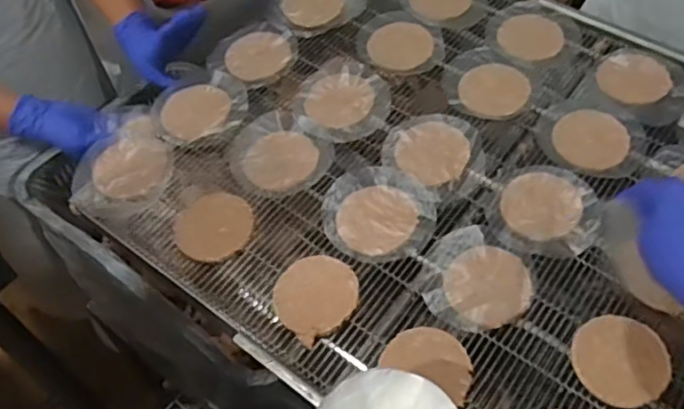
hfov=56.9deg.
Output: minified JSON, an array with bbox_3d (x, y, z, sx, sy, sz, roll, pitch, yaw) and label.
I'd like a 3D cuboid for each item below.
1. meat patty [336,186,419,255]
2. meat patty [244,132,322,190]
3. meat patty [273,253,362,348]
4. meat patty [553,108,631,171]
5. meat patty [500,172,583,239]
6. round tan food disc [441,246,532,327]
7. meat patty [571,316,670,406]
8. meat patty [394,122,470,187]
[{"bbox_3d":[0.036,0.014,0.683,0.086,0.006,0.078,-35,65,-21],"label":"meat patty"},{"bbox_3d":[-0.071,-0.053,0.741,0.084,0.012,0.082,1,58,-1],"label":"meat patty"},{"bbox_3d":[-0.026,0.089,0.631,0.082,0.010,0.081,-30,63,-19],"label":"meat patty"},{"bbox_3d":[0.291,-0.077,0.730,0.084,0.005,0.082,1,58,-1],"label":"meat patty"},{"bbox_3d":[0.215,0.000,0.683,0.080,0.012,0.084,1,58,-1],"label":"meat patty"},{"bbox_3d":[0.145,0.080,0.627,0.082,0.009,0.085,1,58,-1],"label":"round tan food disc"},{"bbox_3d":[0.257,0.143,0.583,0.081,0.012,0.081,-27,62,-17],"label":"meat patty"},{"bbox_3d":[0.104,-0.062,0.732,0.082,0.007,0.080,1,58,-1],"label":"meat patty"}]

